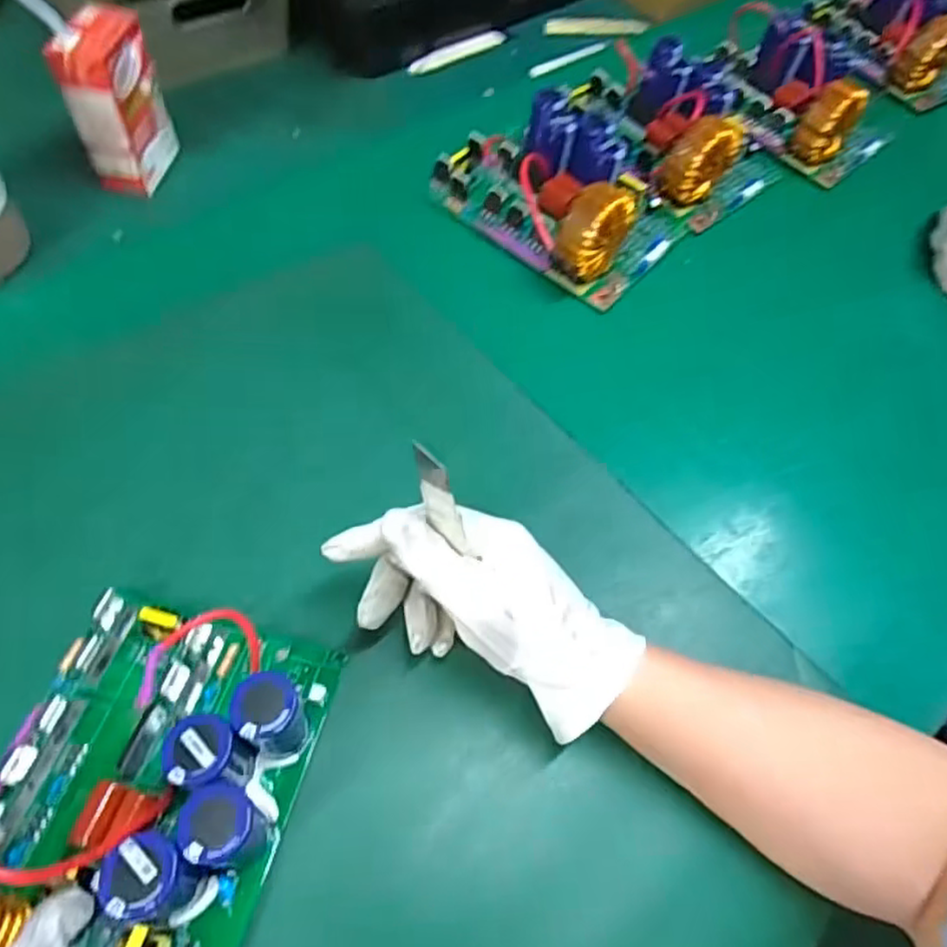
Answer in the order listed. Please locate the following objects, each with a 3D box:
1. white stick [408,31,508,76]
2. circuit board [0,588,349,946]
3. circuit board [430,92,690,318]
[{"bbox_3d":[-0.013,-0.429,0.690,0.120,0.009,0.016,-34,69,-20],"label":"white stick"},{"bbox_3d":[-0.155,0.149,0.294,0.132,0.068,0.194,14,61,4],"label":"circuit board"},{"bbox_3d":[0.073,-0.235,0.545,0.182,0.060,0.134,40,66,16],"label":"circuit board"}]

